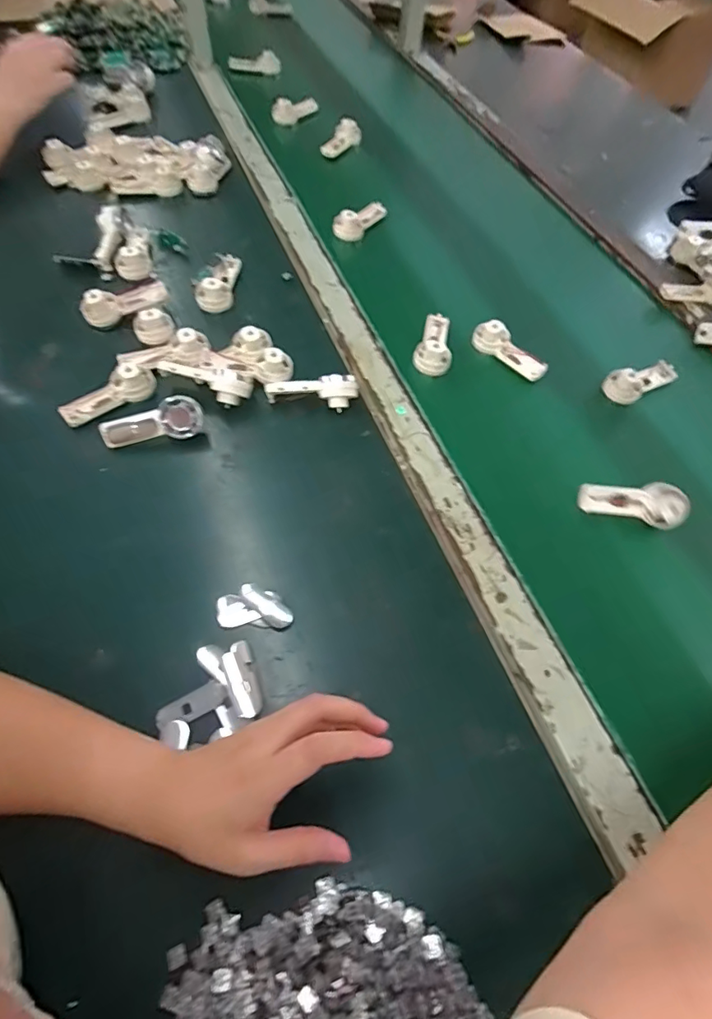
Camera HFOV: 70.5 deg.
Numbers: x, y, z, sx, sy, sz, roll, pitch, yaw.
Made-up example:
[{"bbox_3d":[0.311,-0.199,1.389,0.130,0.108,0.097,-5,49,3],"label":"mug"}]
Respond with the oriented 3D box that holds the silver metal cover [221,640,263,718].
[{"bbox_3d":[-0.089,0.132,0.391,0.022,0.010,0.057,-15,62,-13],"label":"silver metal cover"}]

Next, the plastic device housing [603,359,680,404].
[{"bbox_3d":[0.334,-0.150,0.581,0.092,0.026,0.036,-17,63,-13],"label":"plastic device housing"}]

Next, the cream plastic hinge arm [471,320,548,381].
[{"bbox_3d":[0.182,-0.188,0.595,0.094,0.035,0.026,31,62,13],"label":"cream plastic hinge arm"}]

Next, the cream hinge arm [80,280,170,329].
[{"bbox_3d":[-0.265,-0.240,0.579,0.094,0.027,0.038,-22,64,-16],"label":"cream hinge arm"}]

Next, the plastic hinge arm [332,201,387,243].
[{"bbox_3d":[0.007,-0.418,0.719,0.037,0.033,0.091,35,63,15],"label":"plastic hinge arm"}]

